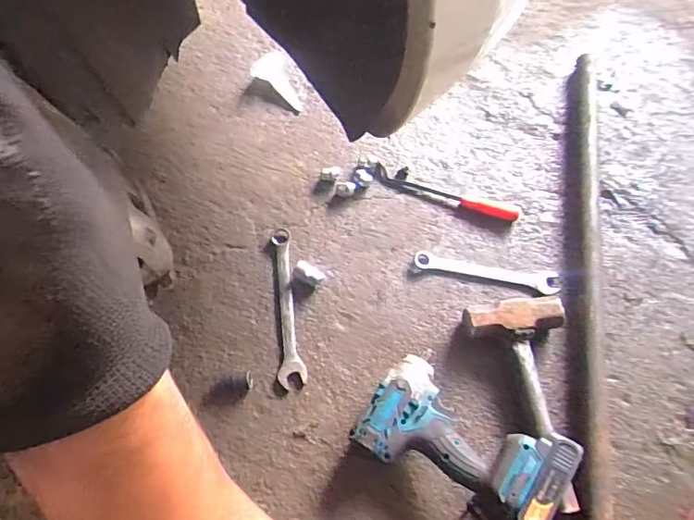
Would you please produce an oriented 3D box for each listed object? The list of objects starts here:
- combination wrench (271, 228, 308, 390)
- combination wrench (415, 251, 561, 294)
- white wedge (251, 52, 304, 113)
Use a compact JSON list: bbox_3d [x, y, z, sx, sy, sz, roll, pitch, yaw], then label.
[{"bbox_3d":[-0.086,0.061,0.747,0.035,0.012,0.228,-7,68,-4],"label":"combination wrench"},{"bbox_3d":[0.202,0.018,0.773,0.203,0.012,0.032,10,68,3],"label":"combination wrench"},{"bbox_3d":[-0.105,-0.304,0.897,0.113,0.020,0.059,39,72,14],"label":"white wedge"}]

